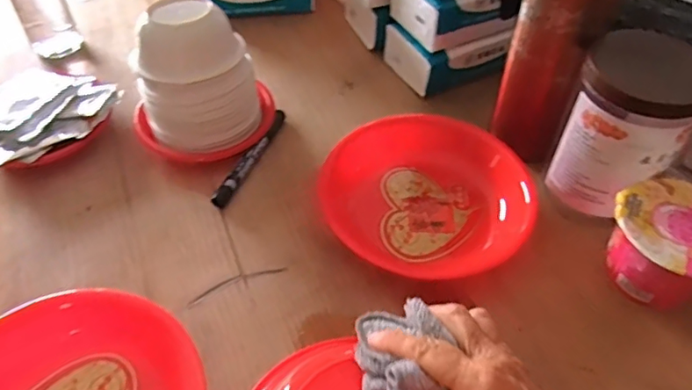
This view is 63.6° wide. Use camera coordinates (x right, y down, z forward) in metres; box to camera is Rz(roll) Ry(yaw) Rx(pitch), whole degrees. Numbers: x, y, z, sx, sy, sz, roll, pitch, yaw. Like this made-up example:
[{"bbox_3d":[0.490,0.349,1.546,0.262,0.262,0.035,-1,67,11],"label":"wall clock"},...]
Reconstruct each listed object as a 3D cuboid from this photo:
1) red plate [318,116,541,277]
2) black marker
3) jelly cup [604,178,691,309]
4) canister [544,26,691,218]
[{"bbox_3d":[0.075,-0.001,0.516,0.190,0.049,0.161,7,50,6],"label":"red plate"},{"bbox_3d":[-0.095,-0.040,0.568,0.015,0.016,0.135,17,52,14],"label":"black marker"},{"bbox_3d":[0.263,0.044,0.460,0.091,0.068,0.092,0,50,0],"label":"jelly cup"},{"bbox_3d":[0.236,-0.053,0.483,0.089,0.155,0.084,27,55,20],"label":"canister"}]

